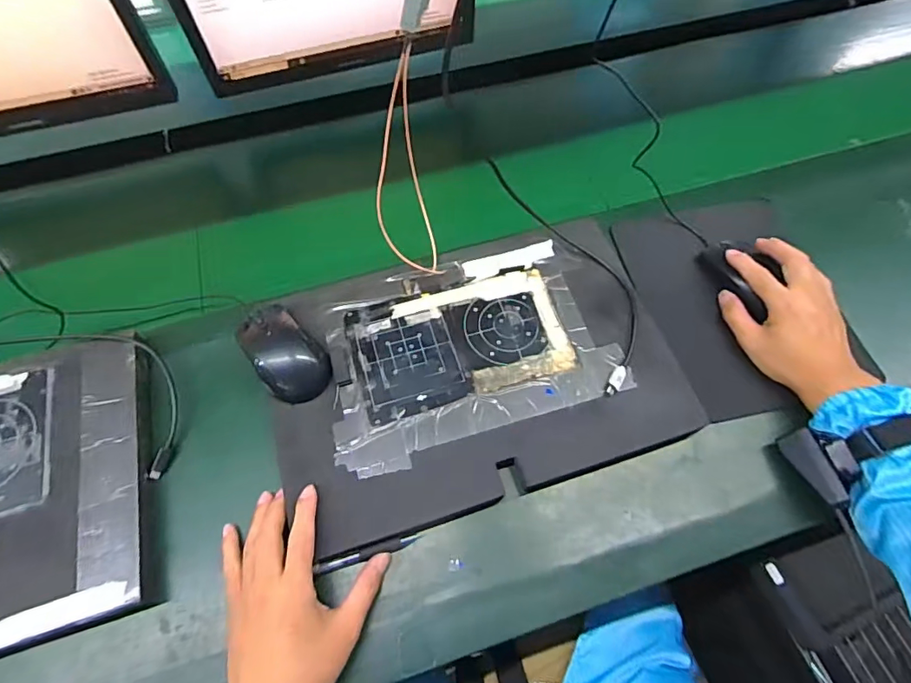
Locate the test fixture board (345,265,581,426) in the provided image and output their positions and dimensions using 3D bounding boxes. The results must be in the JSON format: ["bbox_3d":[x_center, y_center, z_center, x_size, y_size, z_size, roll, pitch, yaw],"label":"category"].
[{"bbox_3d":[0.005,-0.003,0.503,0.211,0.012,0.129,-14,62,-7],"label":"test fixture board"}]

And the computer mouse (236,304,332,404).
[{"bbox_3d":[-0.170,0.004,0.478,0.060,0.034,0.111,-34,66,-16],"label":"computer mouse"}]

